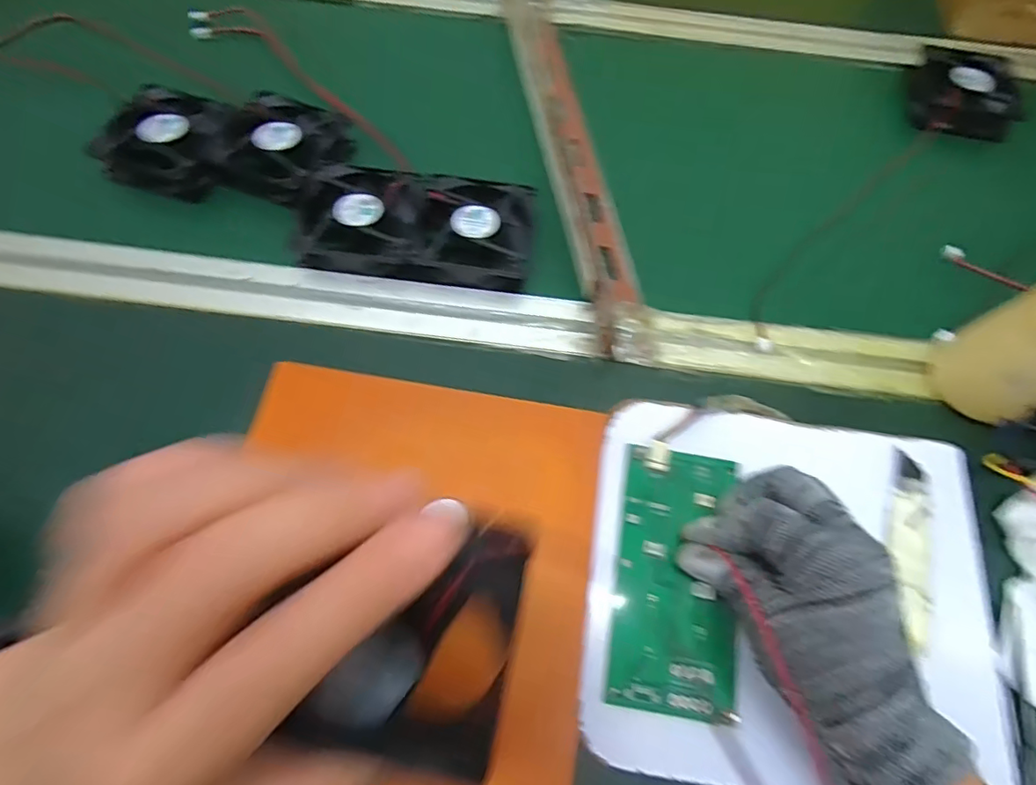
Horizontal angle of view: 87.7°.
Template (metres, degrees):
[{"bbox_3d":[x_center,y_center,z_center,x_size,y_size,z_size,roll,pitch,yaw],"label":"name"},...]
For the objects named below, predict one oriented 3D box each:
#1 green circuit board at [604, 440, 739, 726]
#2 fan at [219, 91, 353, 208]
[{"bbox_3d":[0.085,0.096,0.289,0.063,0.008,0.133,7,68,1],"label":"green circuit board"},{"bbox_3d":[-0.178,-0.184,0.405,0.089,0.022,0.089,22,69,7],"label":"fan"}]

